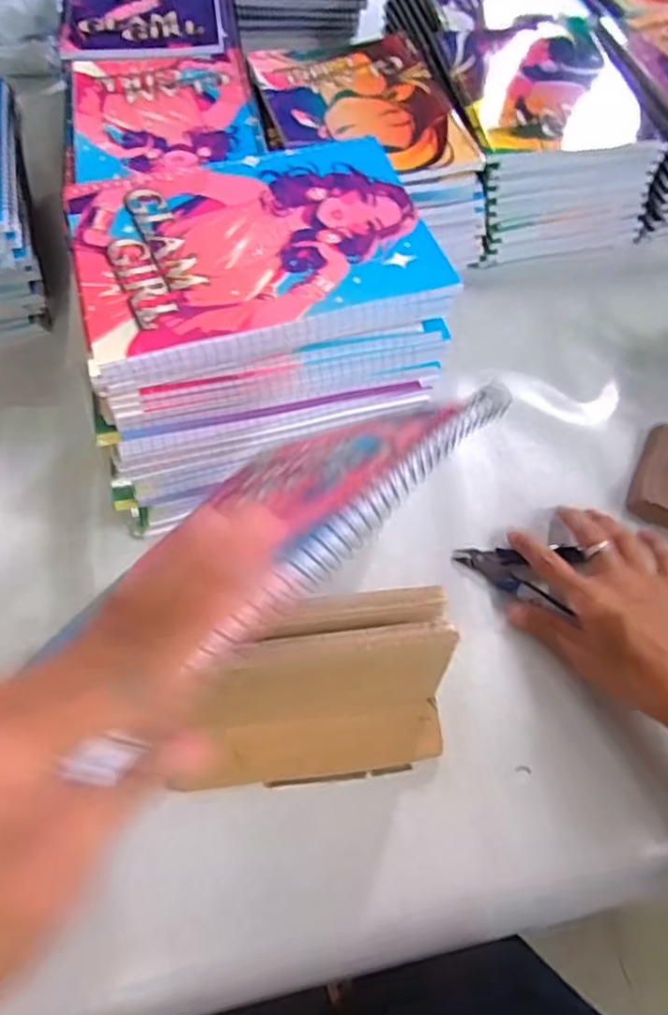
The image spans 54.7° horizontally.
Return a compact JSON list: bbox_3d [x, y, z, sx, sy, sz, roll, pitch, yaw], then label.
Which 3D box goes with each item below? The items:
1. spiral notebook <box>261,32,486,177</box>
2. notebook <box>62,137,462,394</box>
[{"bbox_3d":[0.025,-0.338,0.546,0.147,0.008,0.183,-13,60,-10],"label":"spiral notebook"},{"bbox_3d":[-0.046,-0.150,0.373,0.196,0.017,0.144,-15,62,-9],"label":"notebook"}]

